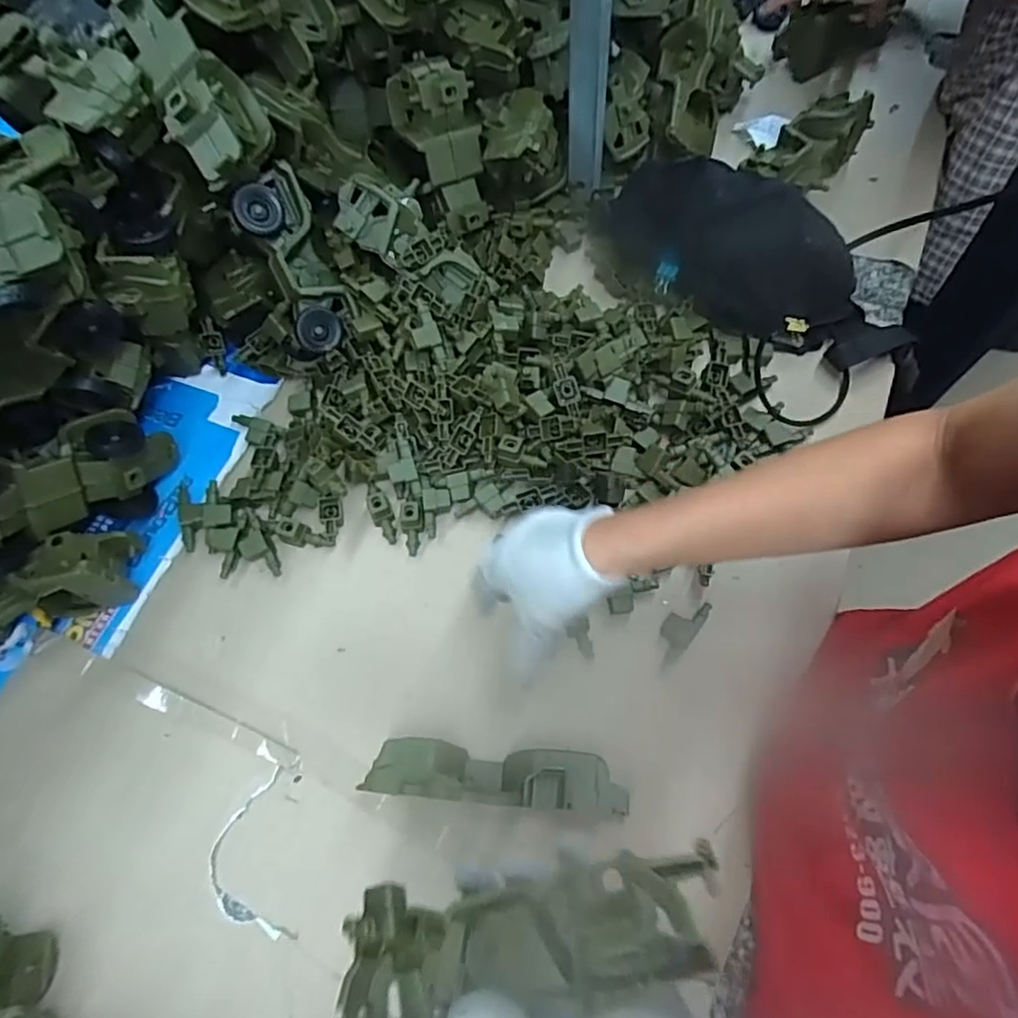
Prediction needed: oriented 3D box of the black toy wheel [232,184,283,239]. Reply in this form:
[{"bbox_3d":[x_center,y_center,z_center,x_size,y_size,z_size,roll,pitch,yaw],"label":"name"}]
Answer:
[{"bbox_3d":[-0.226,-0.270,0.577,0.043,0.017,0.043,-3,95,-31],"label":"black toy wheel"}]

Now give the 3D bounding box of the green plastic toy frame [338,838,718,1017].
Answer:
[{"bbox_3d":[0.008,0.209,0.299,0.188,0.037,0.078,-19,66,7],"label":"green plastic toy frame"}]

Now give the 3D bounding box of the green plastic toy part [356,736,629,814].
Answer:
[{"bbox_3d":[-0.007,0.199,0.476,0.185,0.057,0.039,3,66,4],"label":"green plastic toy part"}]

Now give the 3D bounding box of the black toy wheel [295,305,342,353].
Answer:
[{"bbox_3d":[-0.182,-0.172,0.612,0.043,0.012,0.043,0,91,-20],"label":"black toy wheel"}]

